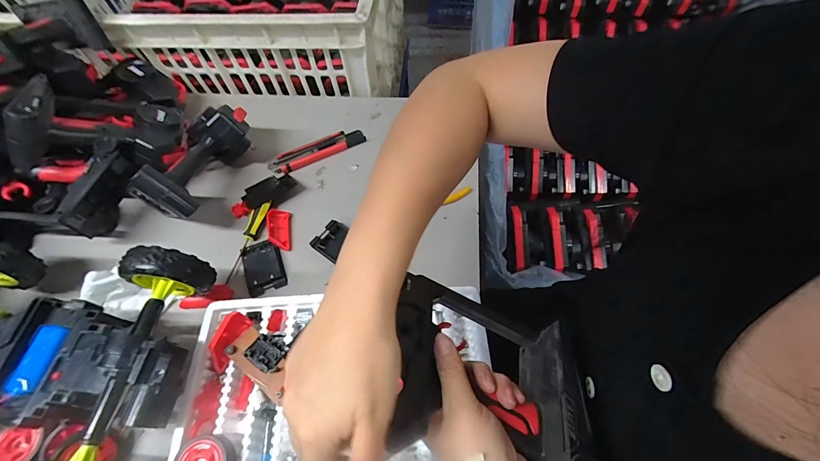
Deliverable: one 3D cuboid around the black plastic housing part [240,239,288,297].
[{"bbox_3d":[-0.211,0.049,0.510,0.052,0.012,0.086,-24,62,-11],"label":"black plastic housing part"}]

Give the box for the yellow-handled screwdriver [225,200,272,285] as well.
[{"bbox_3d":[-0.242,0.013,0.525,0.019,0.021,0.129,15,62,11],"label":"yellow-handled screwdriver"}]

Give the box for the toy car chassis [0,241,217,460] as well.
[{"bbox_3d":[-0.411,0.130,0.373,0.329,0.083,0.230,3,61,5],"label":"toy car chassis"}]

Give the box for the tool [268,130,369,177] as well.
[{"bbox_3d":[-0.157,-0.136,0.612,0.165,0.019,0.037,-25,62,-11],"label":"tool"}]

